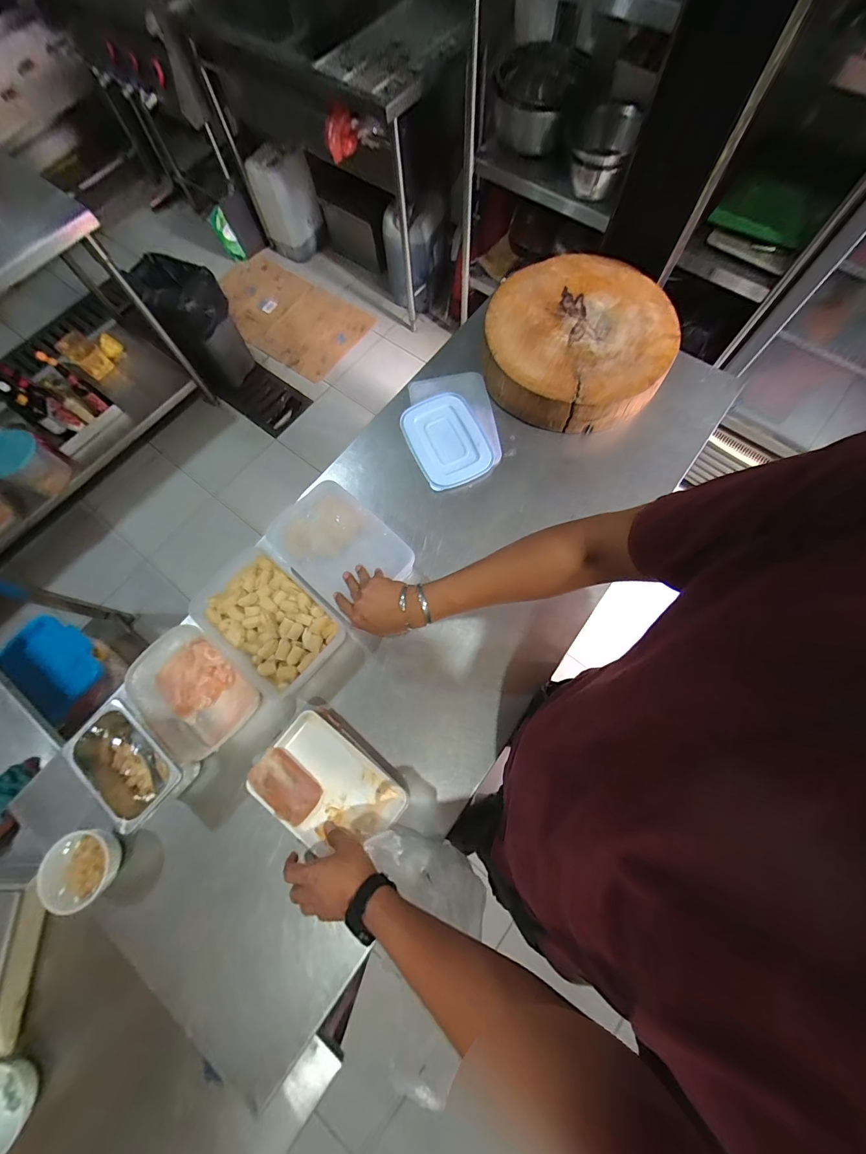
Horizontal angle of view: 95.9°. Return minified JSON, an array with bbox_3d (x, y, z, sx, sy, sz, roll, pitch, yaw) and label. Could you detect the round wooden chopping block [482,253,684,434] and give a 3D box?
[{"bbox_3d":[0.301,-0.490,0.835,0.360,0.116,0.356,-1,72,2],"label":"round wooden chopping block"}]

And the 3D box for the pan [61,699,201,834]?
[{"bbox_3d":[-0.456,0.282,0.605,0.178,0.082,0.107,40,78,13],"label":"pan"}]

